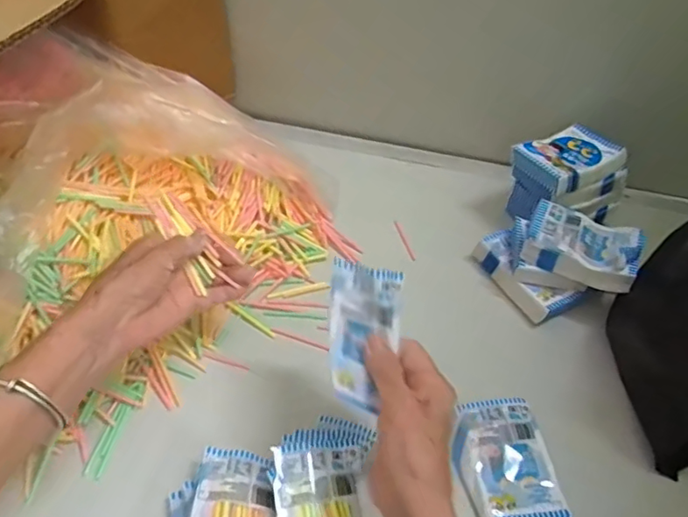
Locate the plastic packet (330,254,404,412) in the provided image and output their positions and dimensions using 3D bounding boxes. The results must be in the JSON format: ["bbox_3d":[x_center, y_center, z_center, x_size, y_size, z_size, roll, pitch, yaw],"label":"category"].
[{"bbox_3d":[0.013,0.051,0.392,0.052,0.029,0.099,9,71,3],"label":"plastic packet"}]

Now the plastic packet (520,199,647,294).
[{"bbox_3d":[0.238,-0.015,0.558,0.103,0.039,0.072,22,52,13],"label":"plastic packet"}]

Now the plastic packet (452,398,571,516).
[{"bbox_3d":[0.136,0.175,0.462,0.077,0.016,0.128,-3,50,-7],"label":"plastic packet"}]

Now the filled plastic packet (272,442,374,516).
[{"bbox_3d":[-0.011,0.183,0.401,0.069,0.023,0.098,-5,51,-9],"label":"filled plastic packet"}]

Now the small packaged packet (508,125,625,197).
[{"bbox_3d":[0.243,-0.109,0.612,0.111,0.029,0.074,-21,55,-21],"label":"small packaged packet"}]

